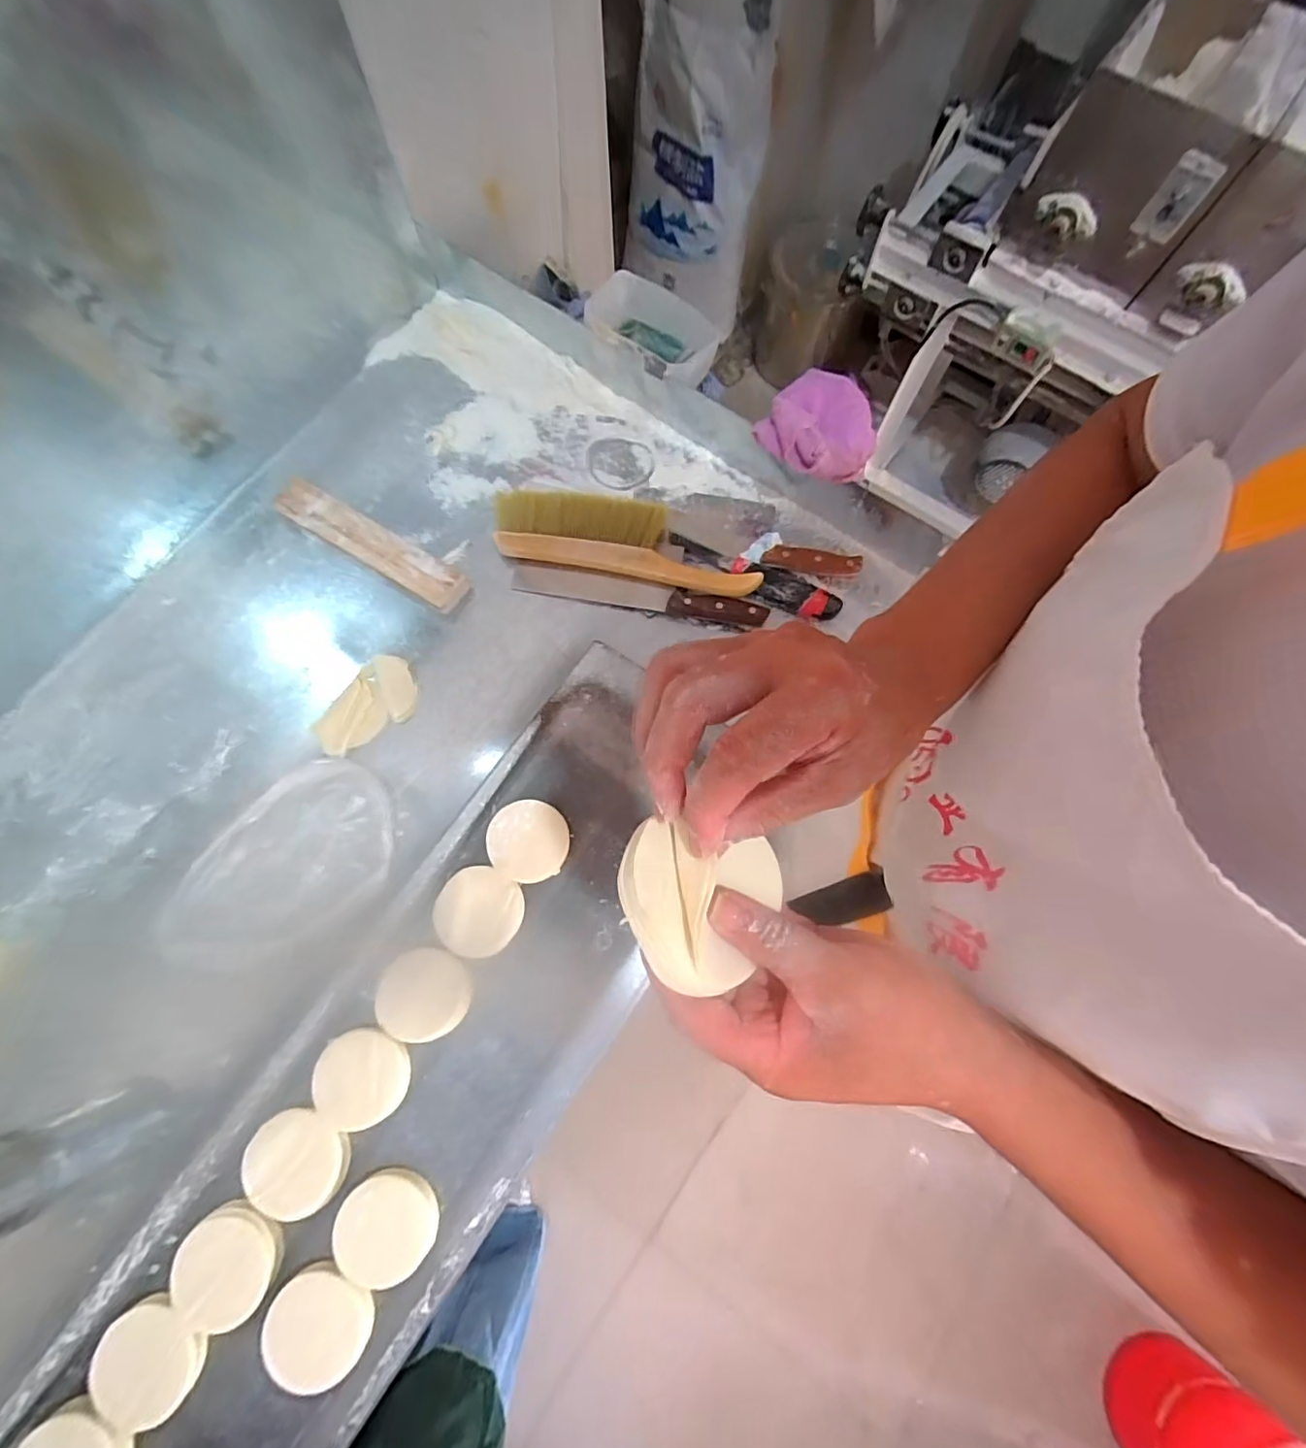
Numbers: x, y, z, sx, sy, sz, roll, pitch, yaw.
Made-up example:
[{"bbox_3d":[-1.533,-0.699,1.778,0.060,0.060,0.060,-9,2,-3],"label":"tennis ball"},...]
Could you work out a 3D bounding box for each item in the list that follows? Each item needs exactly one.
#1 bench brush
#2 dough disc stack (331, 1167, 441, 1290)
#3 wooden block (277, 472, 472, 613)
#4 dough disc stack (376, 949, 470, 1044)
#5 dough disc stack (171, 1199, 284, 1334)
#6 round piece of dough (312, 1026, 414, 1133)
[{"bbox_3d":[-0.031,-0.237,0.723,0.331,0.040,0.105,12,76,2],"label":"bench brush"},{"bbox_3d":[-0.245,0.464,0.519,0.084,0.009,0.083,33,62,-2],"label":"dough disc stack"},{"bbox_3d":[-0.358,-0.224,0.719,0.272,0.034,0.062,31,77,6],"label":"wooden block"},{"bbox_3d":[-0.227,0.270,0.561,0.084,0.018,0.084,4,75,1],"label":"dough disc stack"},{"bbox_3d":[-0.383,0.487,0.509,0.085,0.015,0.084,44,79,9],"label":"dough disc stack"},{"bbox_3d":[-0.285,0.346,0.551,0.084,0.015,0.084,0,76,-1],"label":"round piece of dough"}]

